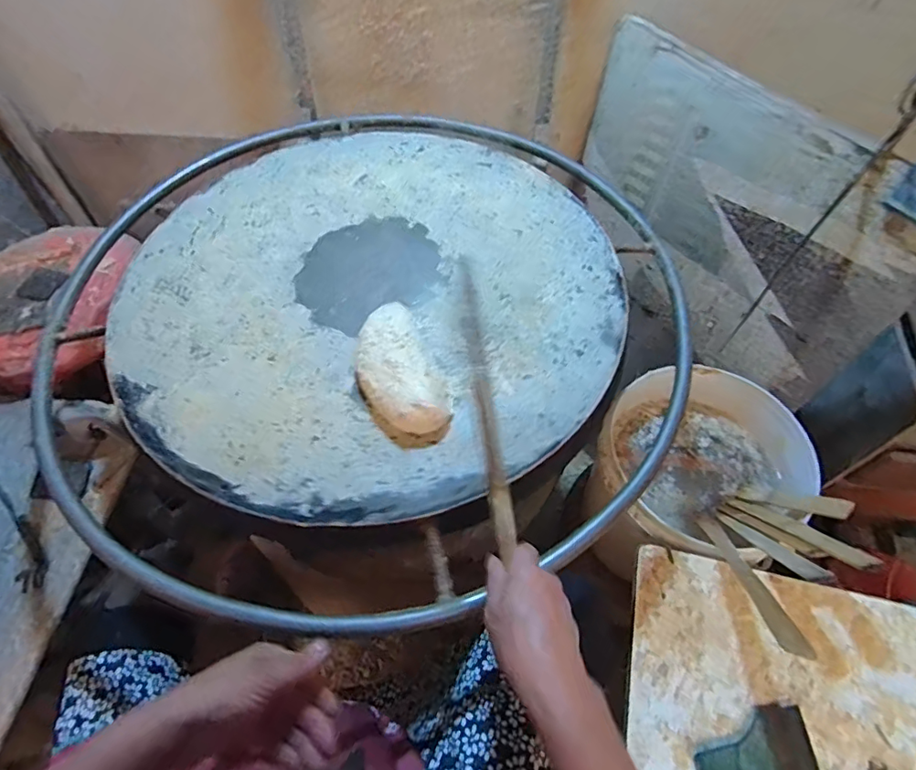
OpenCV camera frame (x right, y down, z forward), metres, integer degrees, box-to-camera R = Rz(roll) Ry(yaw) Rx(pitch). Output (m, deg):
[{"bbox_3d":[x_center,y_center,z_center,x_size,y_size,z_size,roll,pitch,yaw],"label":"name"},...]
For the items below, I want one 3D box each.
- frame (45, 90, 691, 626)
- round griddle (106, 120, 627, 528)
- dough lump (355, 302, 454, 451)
[{"bbox_3d":[-0.115,-0.142,0.704,0.820,0.046,0.860,11,58,9],"label":"frame"},{"bbox_3d":[-0.107,-0.163,0.675,0.601,0.048,0.665,2,57,3],"label":"round griddle"},{"bbox_3d":[-0.068,-0.015,0.570,0.083,0.042,0.167,-22,59,-12],"label":"dough lump"}]

